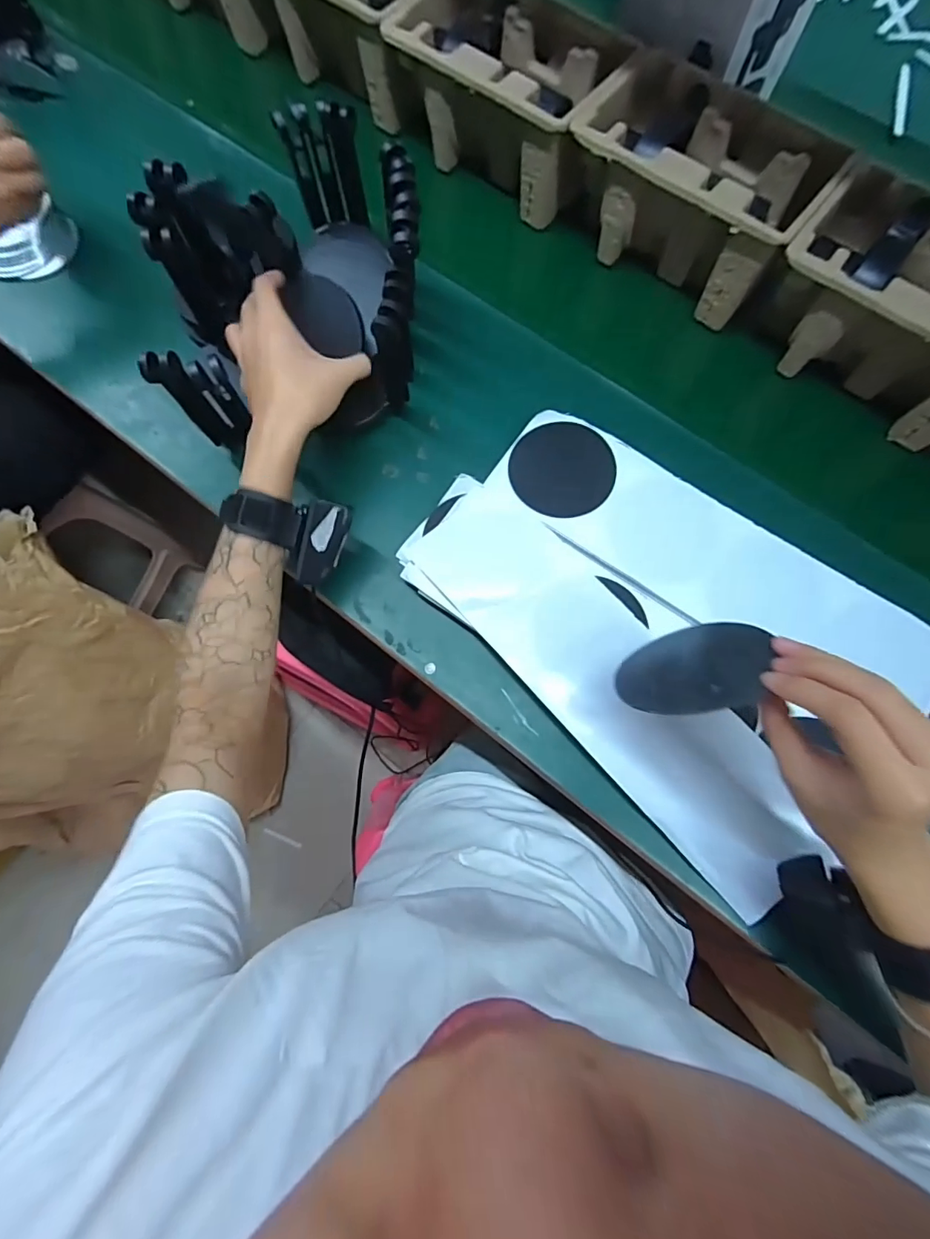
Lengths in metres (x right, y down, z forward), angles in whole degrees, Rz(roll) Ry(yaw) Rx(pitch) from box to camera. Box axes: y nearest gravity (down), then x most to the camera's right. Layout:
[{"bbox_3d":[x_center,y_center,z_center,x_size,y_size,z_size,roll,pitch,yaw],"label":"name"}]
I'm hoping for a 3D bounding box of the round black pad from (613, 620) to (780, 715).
[{"bbox_3d":[0.133,0.027,0.294,0.078,0.005,0.069,-4,40,40],"label":"round black pad"}]

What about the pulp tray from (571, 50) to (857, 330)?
[{"bbox_3d":[0.223,-0.417,0.499,0.230,0.118,0.137,37,79,8],"label":"pulp tray"}]

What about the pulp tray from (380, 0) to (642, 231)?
[{"bbox_3d":[0.042,-0.554,0.526,0.256,0.101,0.144,35,78,7],"label":"pulp tray"}]

